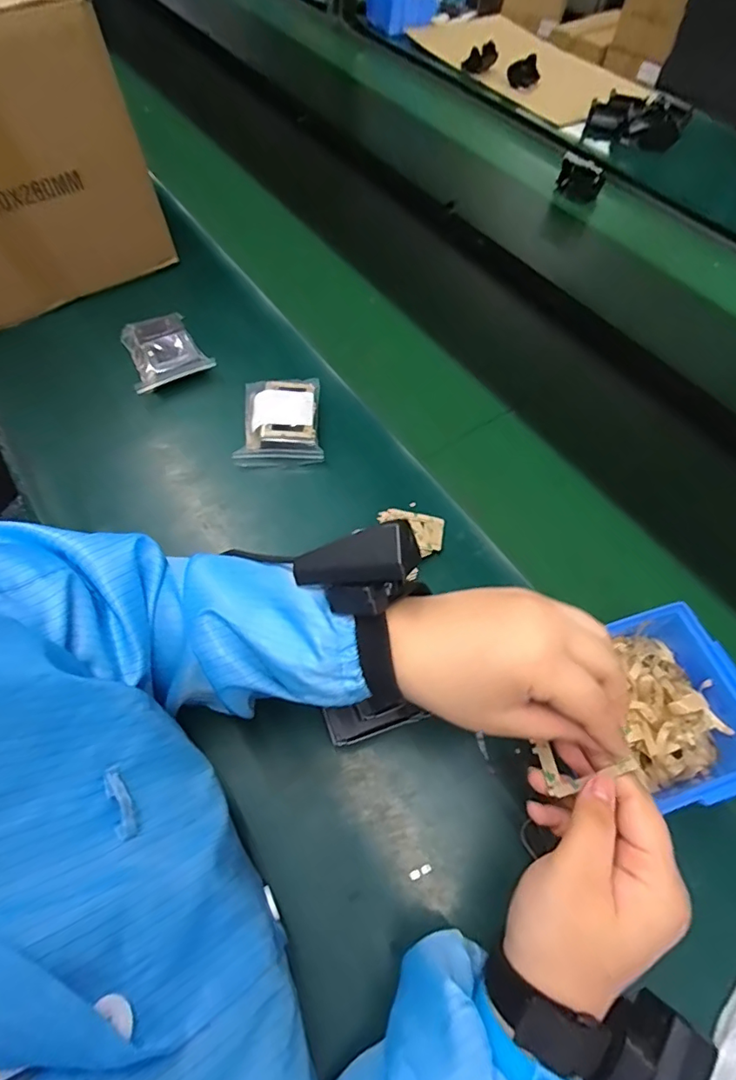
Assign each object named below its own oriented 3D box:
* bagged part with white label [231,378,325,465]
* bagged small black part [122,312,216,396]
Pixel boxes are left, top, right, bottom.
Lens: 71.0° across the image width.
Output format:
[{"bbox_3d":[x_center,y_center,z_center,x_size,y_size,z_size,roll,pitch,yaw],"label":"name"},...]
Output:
[{"bbox_3d":[-0.096,-0.129,0.553,0.090,0.031,0.110,-4,59,-4],"label":"bagged part with white label"},{"bbox_3d":[-0.237,-0.219,0.611,0.086,0.045,0.098,-19,62,-12],"label":"bagged small black part"}]

